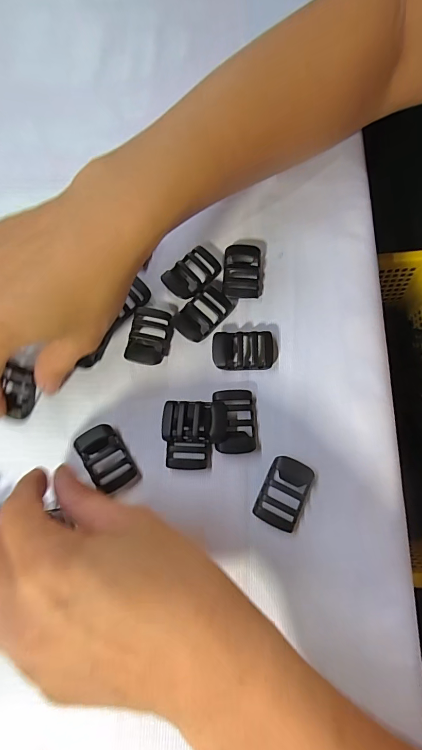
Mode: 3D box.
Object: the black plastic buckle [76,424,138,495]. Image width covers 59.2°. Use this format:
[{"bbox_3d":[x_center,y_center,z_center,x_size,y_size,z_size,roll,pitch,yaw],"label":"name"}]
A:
[{"bbox_3d":[-0.062,0.050,0.222,0.024,0.009,0.039,-32,77,-7],"label":"black plastic buckle"}]

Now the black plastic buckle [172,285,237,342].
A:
[{"bbox_3d":[-0.005,-0.042,0.243,0.026,0.006,0.042,42,80,11],"label":"black plastic buckle"}]

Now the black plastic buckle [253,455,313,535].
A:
[{"bbox_3d":[0.042,0.068,0.214,0.025,0.007,0.039,24,77,7],"label":"black plastic buckle"}]

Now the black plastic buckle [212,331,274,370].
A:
[{"bbox_3d":[0.021,-0.016,0.238,0.038,0.006,0.025,-2,75,1],"label":"black plastic buckle"}]

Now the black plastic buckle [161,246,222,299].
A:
[{"bbox_3d":[-0.013,-0.069,0.252,0.037,0.005,0.025,-41,78,-9],"label":"black plastic buckle"}]

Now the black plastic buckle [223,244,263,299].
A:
[{"bbox_3d":[0.022,-0.069,0.251,0.026,0.008,0.039,3,75,2],"label":"black plastic buckle"}]

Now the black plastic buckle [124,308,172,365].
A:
[{"bbox_3d":[-0.039,-0.024,0.241,0.026,0.008,0.038,10,75,4],"label":"black plastic buckle"}]

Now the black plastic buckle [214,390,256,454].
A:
[{"bbox_3d":[0.014,0.028,0.226,0.023,0.008,0.038,-3,75,0],"label":"black plastic buckle"}]

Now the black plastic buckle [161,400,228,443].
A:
[{"bbox_3d":[-0.010,0.028,0.226,0.039,0.010,0.024,2,75,2],"label":"black plastic buckle"}]

